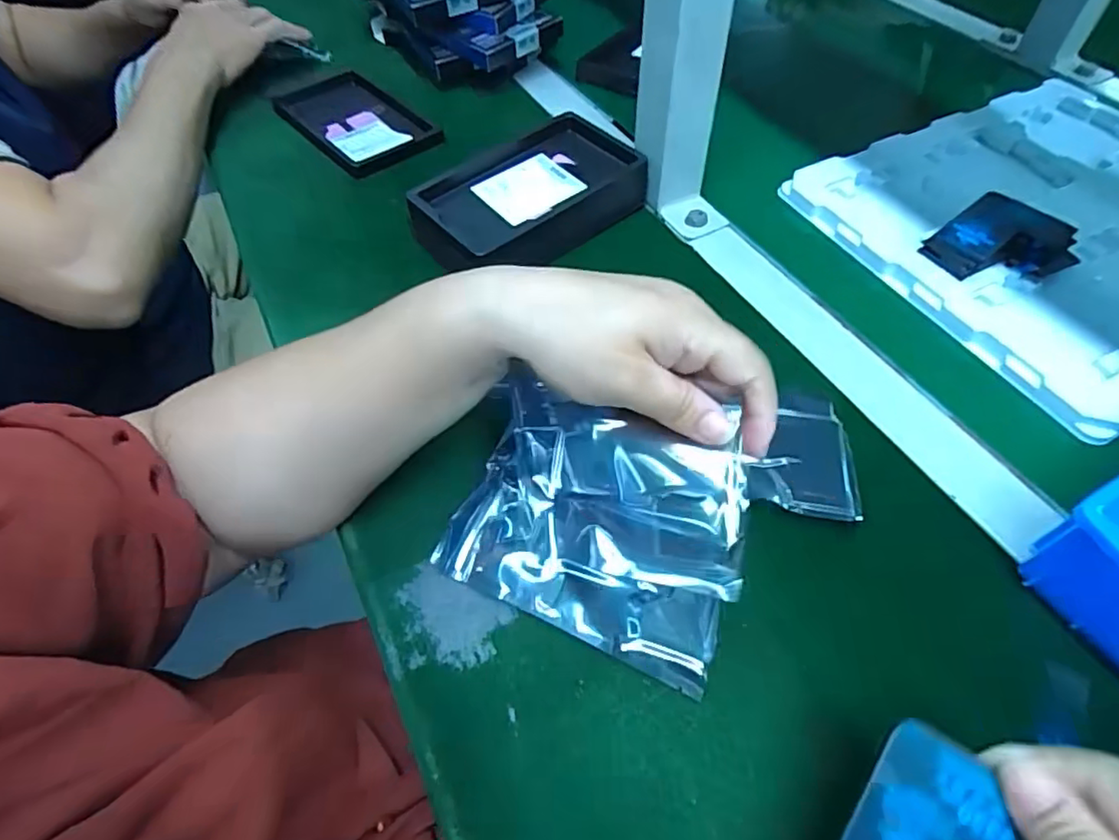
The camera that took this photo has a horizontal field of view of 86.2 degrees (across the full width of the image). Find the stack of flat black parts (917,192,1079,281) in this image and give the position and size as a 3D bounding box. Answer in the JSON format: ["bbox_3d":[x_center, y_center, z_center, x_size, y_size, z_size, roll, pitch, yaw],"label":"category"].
[{"bbox_3d":[0.298,-0.116,0.405,0.085,0.028,0.068,-32,60,-19],"label":"stack of flat black parts"}]

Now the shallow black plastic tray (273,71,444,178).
[{"bbox_3d":[-0.188,-0.277,0.550,0.092,0.014,0.171,-37,62,-22],"label":"shallow black plastic tray"}]

